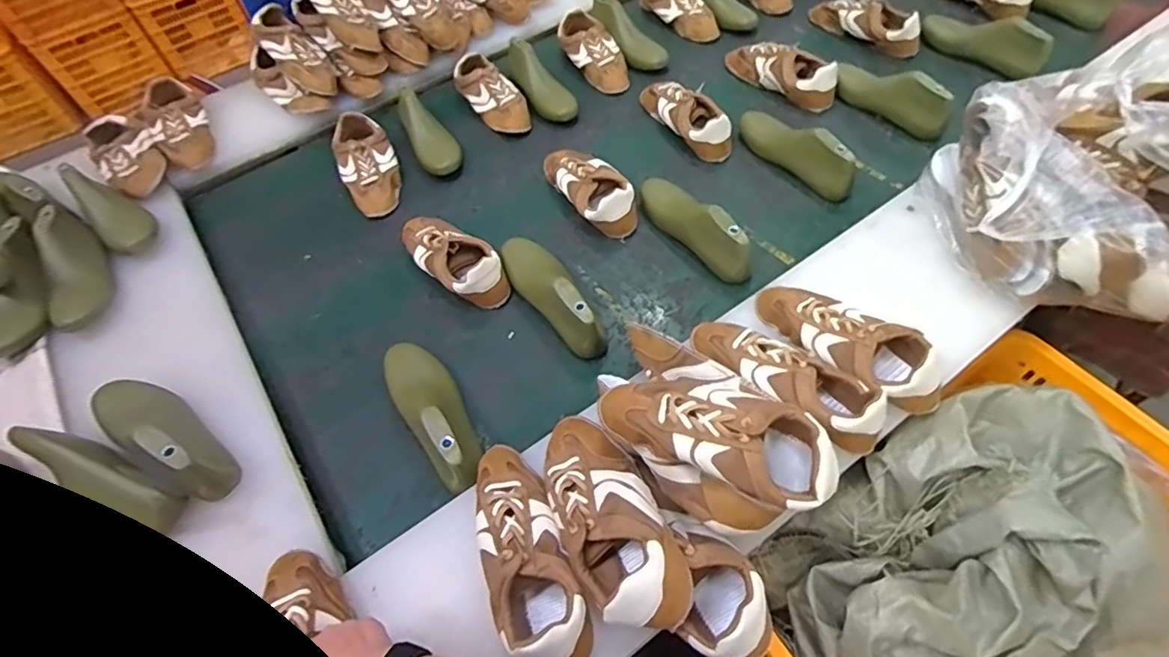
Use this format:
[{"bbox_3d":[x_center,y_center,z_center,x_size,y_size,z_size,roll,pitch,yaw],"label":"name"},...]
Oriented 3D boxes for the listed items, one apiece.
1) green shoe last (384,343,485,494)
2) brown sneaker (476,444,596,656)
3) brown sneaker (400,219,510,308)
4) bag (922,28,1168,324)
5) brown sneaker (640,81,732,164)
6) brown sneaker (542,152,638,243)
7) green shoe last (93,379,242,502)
[{"bbox_3d":[-0.201,0.102,0.731,0.077,0.090,0.243,-28,59,-12],"label":"green shoe last"},{"bbox_3d":[-0.065,0.223,0.576,0.084,0.071,0.235,-22,58,-9],"label":"brown sneaker"},{"bbox_3d":[-0.212,-0.116,0.891,0.094,0.073,0.231,-39,61,-19],"label":"brown sneaker"},{"bbox_3d":[0.647,-0.211,0.729,0.306,0.201,0.322,20,61,17],"label":"bag"},{"bbox_3d":[0.186,-0.400,1.055,0.081,0.070,0.227,-25,58,-12],"label":"brown sneaker"},{"bbox_3d":[0.004,-0.247,0.965,0.090,0.067,0.228,-30,59,-14],"label":"brown sneaker"},{"bbox_3d":[-0.519,0.121,0.676,0.231,0.082,0.079,28,64,21],"label":"green shoe last"}]

